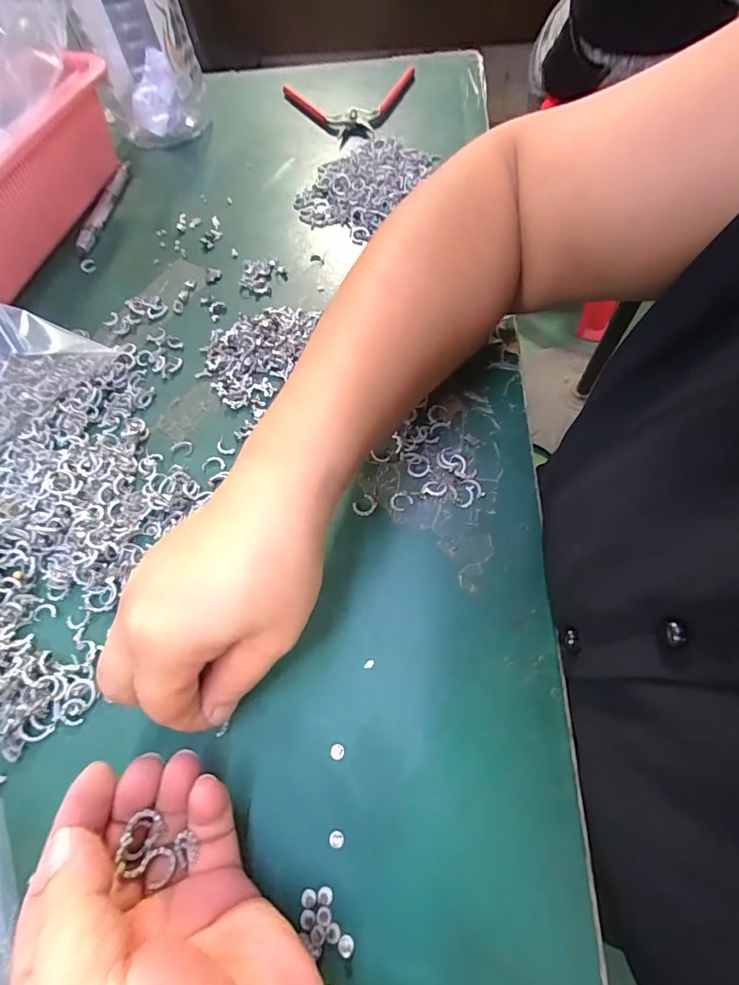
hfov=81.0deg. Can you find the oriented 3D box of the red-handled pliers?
[{"bbox_3d":[-0.015,-0.401,0.450,0.140,0.018,0.114,-9,61,0],"label":"red-handled pliers"}]

